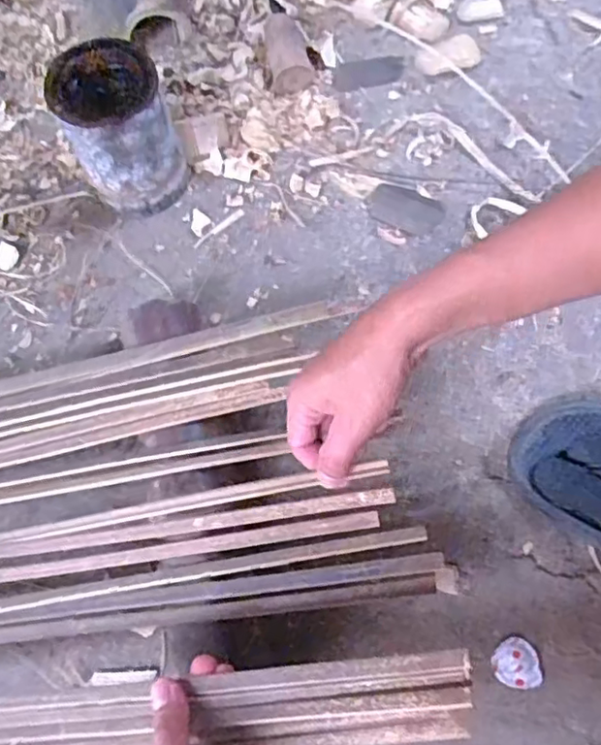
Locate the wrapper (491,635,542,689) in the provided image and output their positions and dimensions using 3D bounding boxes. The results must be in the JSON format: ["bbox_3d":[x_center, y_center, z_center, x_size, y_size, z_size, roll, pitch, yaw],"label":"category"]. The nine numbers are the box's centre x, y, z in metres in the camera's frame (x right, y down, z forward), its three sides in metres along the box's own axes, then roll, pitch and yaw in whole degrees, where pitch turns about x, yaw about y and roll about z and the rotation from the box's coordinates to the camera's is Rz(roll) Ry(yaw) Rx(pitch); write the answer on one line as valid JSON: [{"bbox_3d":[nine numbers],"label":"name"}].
[{"bbox_3d":[0.175,0.234,0.516,0.038,0.004,0.036,16,74,8],"label":"wrapper"}]

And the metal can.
[{"bbox_3d":[-0.169,-0.227,0.609,0.097,0.142,0.089,-1,72,2],"label":"metal can"}]

